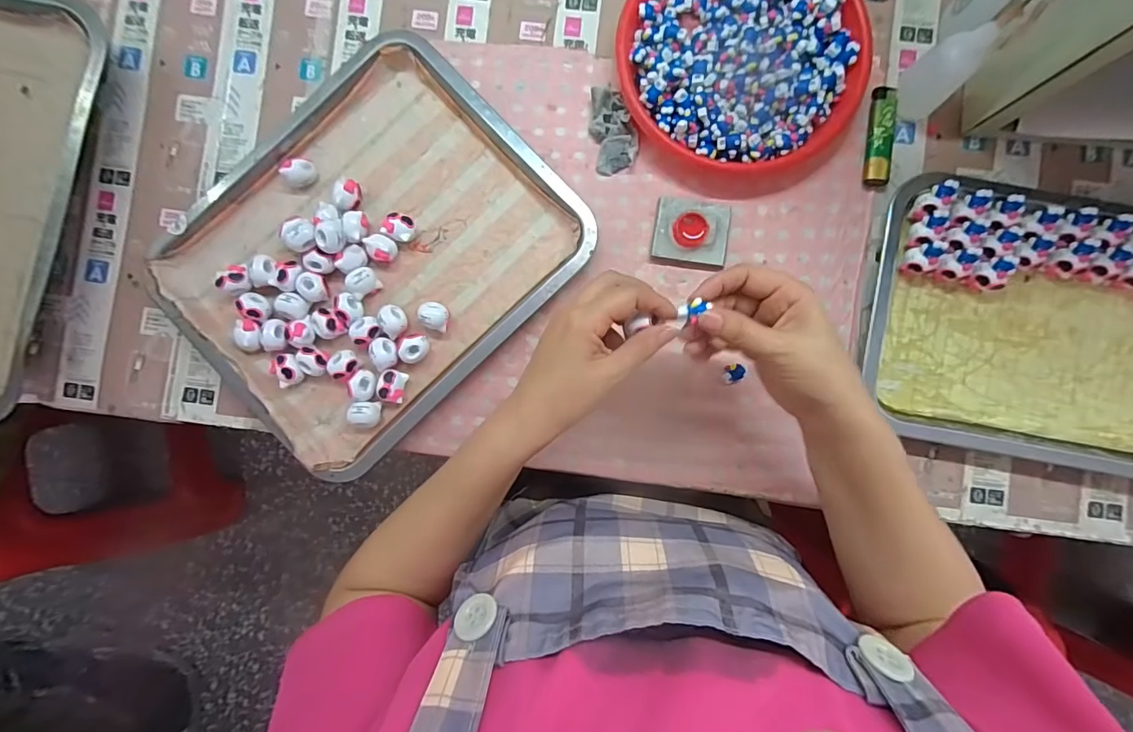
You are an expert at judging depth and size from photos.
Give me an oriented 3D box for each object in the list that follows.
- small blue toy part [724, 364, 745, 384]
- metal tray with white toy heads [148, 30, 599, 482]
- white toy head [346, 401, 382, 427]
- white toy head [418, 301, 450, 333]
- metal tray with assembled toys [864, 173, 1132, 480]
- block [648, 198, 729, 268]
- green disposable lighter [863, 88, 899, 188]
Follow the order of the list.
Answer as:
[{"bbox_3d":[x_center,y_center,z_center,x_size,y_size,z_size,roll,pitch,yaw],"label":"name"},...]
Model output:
[{"bbox_3d":[0.141,0.006,0.406,0.016,0.009,0.015,-3,89,1],"label":"small blue toy part"},{"bbox_3d":[-0.166,-0.096,0.408,0.307,0.027,0.263,-42,88,0],"label":"metal tray with white toy heads"},{"bbox_3d":[-0.170,0.040,0.405,0.024,0.018,0.020,7,89,1],"label":"white toy head"},{"bbox_3d":[-0.112,-0.042,0.409,0.027,0.021,0.022,21,90,1],"label":"white toy head"},{"bbox_3d":[0.403,-0.027,0.392,0.303,0.030,0.209,9,89,1],"label":"metal tray with assembled toys"},{"bbox_3d":[0.106,-0.112,0.408,0.062,0.016,0.052,11,89,1],"label":"block"},{"bbox_3d":[0.266,-0.196,0.408,0.021,0.013,0.085,7,89,1],"label":"green disposable lighter"}]

